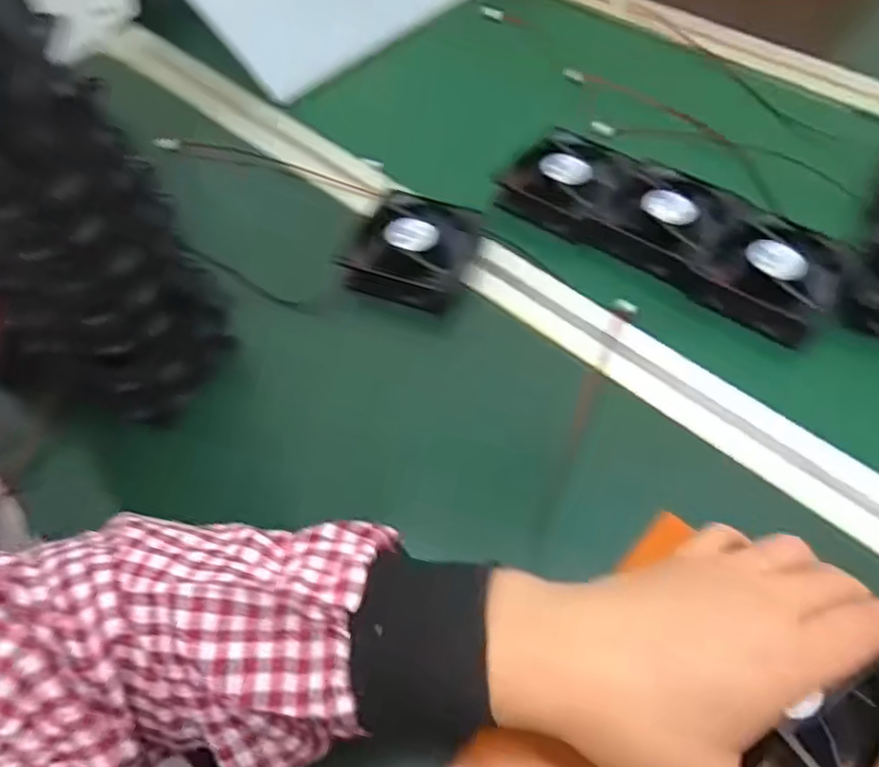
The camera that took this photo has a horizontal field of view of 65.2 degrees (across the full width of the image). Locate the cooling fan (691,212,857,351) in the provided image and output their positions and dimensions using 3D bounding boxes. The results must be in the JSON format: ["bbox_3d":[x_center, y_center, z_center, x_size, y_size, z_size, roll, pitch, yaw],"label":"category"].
[{"bbox_3d":[0.210,-0.069,0.433,0.082,0.020,0.074,31,61,23],"label":"cooling fan"}]

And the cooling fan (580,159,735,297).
[{"bbox_3d":[0.151,-0.111,0.469,0.082,0.019,0.086,35,63,25],"label":"cooling fan"}]

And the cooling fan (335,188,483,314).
[{"bbox_3d":[-0.016,-0.091,0.467,0.078,0.022,0.084,19,57,17],"label":"cooling fan"}]

